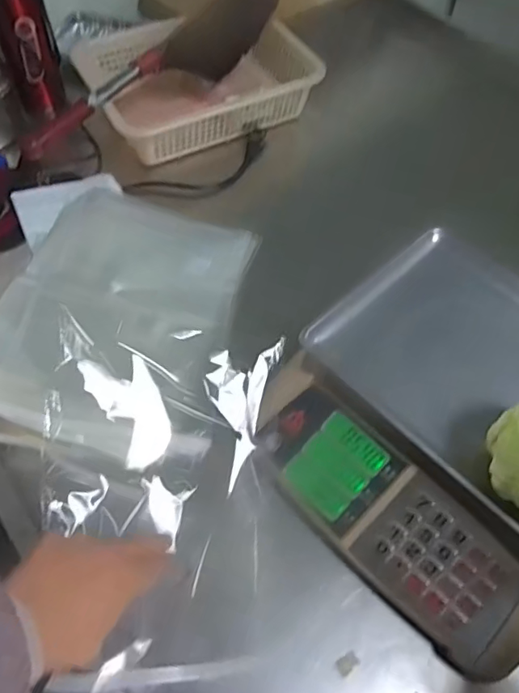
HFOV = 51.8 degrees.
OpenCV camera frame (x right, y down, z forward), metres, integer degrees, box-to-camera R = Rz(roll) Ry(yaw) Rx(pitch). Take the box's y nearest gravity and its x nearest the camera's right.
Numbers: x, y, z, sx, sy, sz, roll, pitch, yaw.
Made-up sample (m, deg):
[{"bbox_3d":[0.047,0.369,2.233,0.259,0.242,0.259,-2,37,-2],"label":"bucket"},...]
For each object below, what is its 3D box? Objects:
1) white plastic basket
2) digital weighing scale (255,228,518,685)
[{"bbox_3d":[-0.103,-0.443,0.902,0.346,0.095,0.240,-22,61,-16],"label":"white plastic basket"},{"bbox_3d":[0.211,0.077,0.558,0.357,0.091,0.345,-39,66,-24],"label":"digital weighing scale"}]

